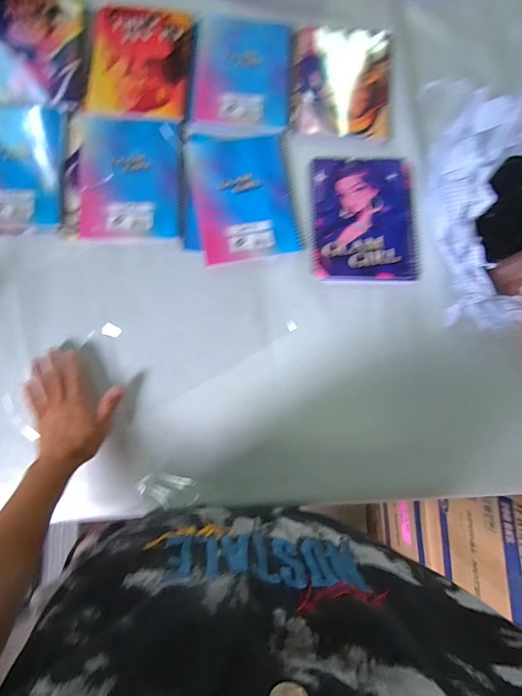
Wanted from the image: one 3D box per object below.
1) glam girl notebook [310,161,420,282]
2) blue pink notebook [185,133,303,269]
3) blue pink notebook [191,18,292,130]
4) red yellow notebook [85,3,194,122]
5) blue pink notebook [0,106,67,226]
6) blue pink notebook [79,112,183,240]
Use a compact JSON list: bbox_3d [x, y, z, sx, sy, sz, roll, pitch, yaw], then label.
[{"bbox_3d":[0.160,-0.199,0.523,0.159,0.010,0.193,0,83,-3],"label":"glam girl notebook"},{"bbox_3d":[-0.029,-0.232,0.516,0.146,0.009,0.201,-10,84,-5],"label":"blue pink notebook"},{"bbox_3d":[-0.031,-0.447,0.545,0.155,0.005,0.184,2,83,-3],"label":"blue pink notebook"},{"bbox_3d":[-0.190,-0.457,0.539,0.151,0.006,0.198,4,83,-3],"label":"red yellow notebook"},{"bbox_3d":[-0.372,-0.271,0.501,0.152,0.009,0.187,0,83,-3],"label":"blue pink notebook"},{"bbox_3d":[-0.196,-0.259,0.514,0.151,0.008,0.194,-1,83,-4],"label":"blue pink notebook"}]

